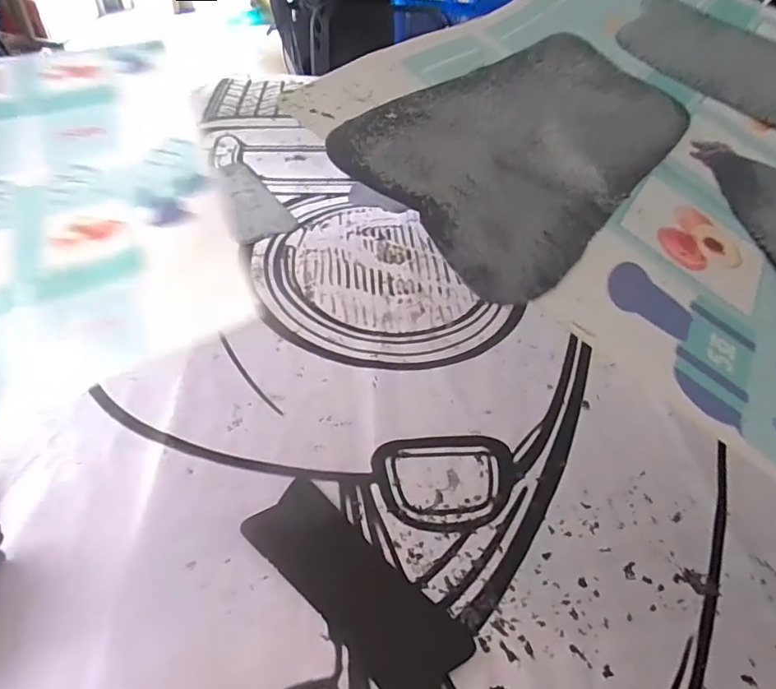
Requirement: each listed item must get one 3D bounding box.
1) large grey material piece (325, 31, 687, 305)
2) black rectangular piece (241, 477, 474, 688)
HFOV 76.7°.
[{"bbox_3d":[0.077,-0.102,0.234,0.096,0.005,0.230,43,53,7],"label":"large grey material piece"},{"bbox_3d":[-0.028,0.187,0.382,0.190,0.004,0.068,36,52,24],"label":"black rectangular piece"}]

